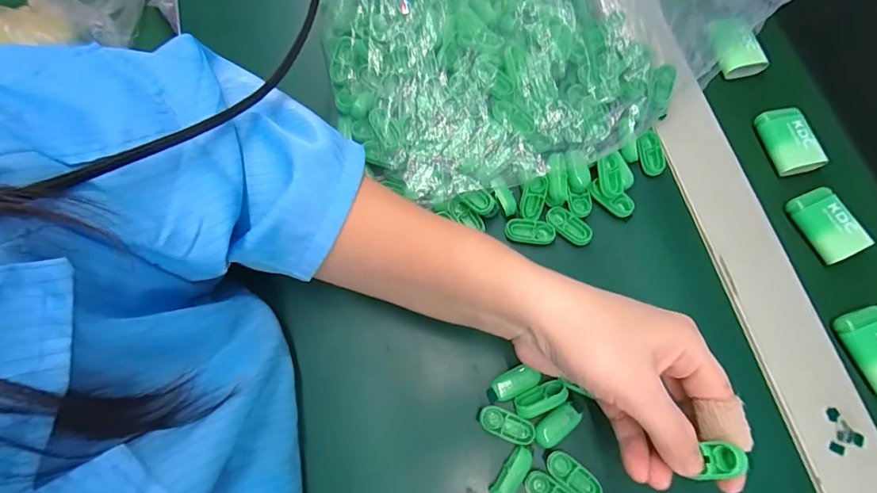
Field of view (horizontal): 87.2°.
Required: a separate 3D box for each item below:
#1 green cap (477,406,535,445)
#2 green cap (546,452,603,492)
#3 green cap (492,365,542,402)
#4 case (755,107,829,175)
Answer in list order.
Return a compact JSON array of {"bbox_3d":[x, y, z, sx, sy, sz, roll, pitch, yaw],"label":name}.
[{"bbox_3d":[0.042,0.110,0.283,0.034,0.007,0.014,20,73,7],"label":"green cap"},{"bbox_3d":[0.080,0.137,0.273,0.034,0.006,0.016,36,75,12],"label":"green cap"},{"bbox_3d":[0.048,0.086,0.289,0.030,0.005,0.016,-24,73,-7],"label":"green cap"},{"bbox_3d":[0.263,-0.080,0.346,0.035,0.013,0.050,-14,70,7],"label":"case"}]

